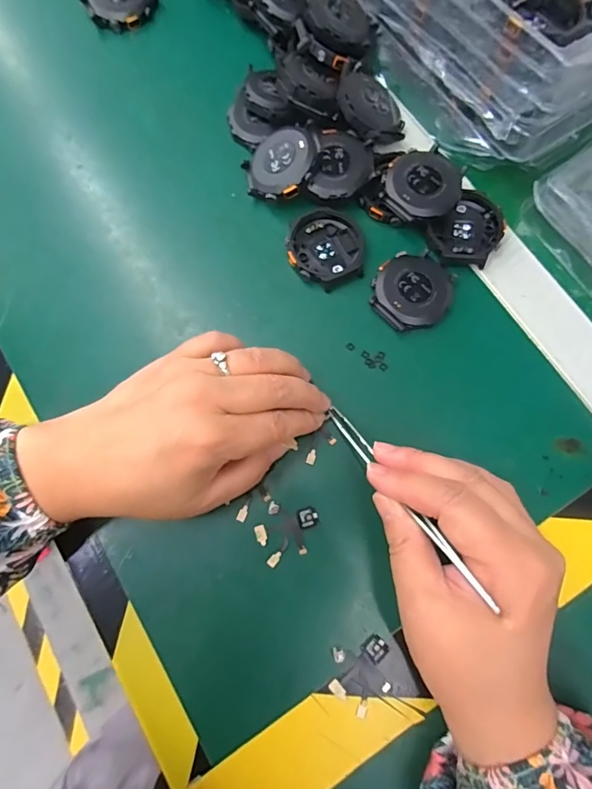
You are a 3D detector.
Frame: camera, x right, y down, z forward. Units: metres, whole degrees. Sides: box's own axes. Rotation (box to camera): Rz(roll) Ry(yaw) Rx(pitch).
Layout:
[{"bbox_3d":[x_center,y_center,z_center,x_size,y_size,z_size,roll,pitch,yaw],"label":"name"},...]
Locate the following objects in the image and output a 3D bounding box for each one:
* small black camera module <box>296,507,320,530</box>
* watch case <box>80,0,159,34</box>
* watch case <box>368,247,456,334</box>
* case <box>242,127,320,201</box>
[{"bbox_3d":[0.007,0.070,0.246,0.012,0.004,0.011,-20,76,-5],"label":"small black camera module"},{"bbox_3d":[-0.136,-0.307,0.339,0.053,0.011,0.054,-28,77,-7],"label":"watch case"},{"bbox_3d":[0.074,-0.066,0.279,0.052,0.010,0.049,-40,78,-10],"label":"watch case"},{"bbox_3d":[-0.009,-0.153,0.293,0.052,0.014,0.047,-29,74,18],"label":"case"}]

